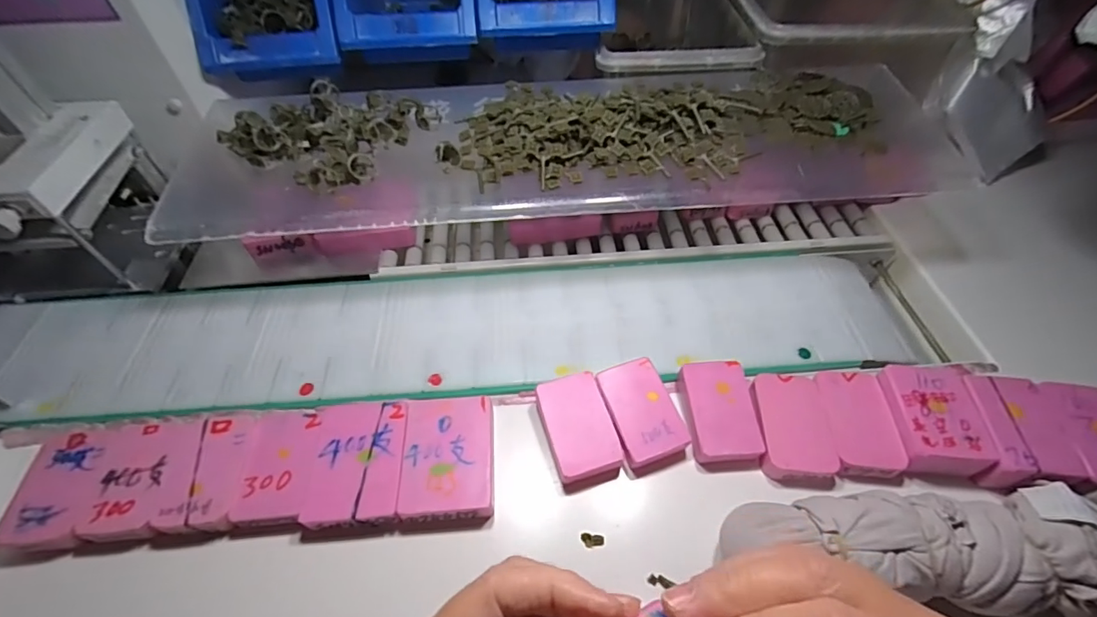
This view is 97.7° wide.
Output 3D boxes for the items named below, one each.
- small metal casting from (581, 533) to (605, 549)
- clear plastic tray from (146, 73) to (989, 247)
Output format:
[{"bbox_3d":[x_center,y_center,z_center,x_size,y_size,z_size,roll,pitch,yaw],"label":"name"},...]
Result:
[{"bbox_3d":[0.028,0.145,0.299,0.015,0.004,0.008,0,48,0],"label":"small metal casting"},{"bbox_3d":[0.015,-0.141,0.389,0.559,0.046,0.162,-4,48,-3],"label":"clear plastic tray"}]

